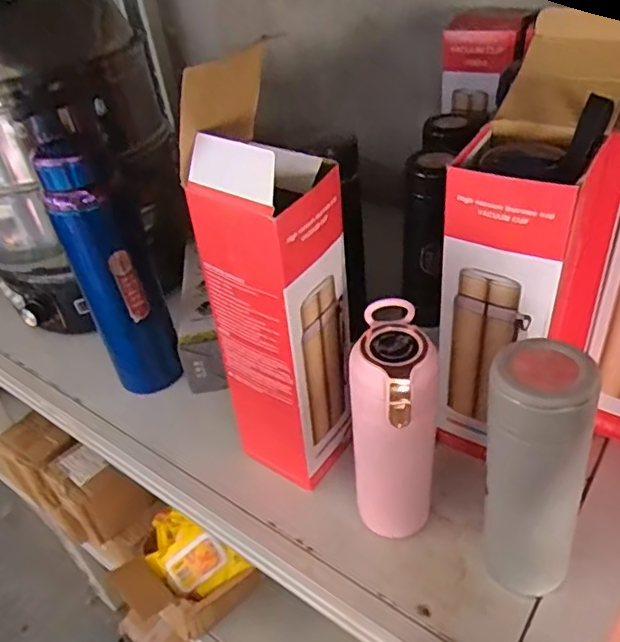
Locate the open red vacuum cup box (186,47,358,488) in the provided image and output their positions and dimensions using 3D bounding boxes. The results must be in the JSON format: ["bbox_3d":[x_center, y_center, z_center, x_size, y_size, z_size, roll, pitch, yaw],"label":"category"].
[{"bbox_3d":[-0.024,-0.018,0.474,0.088,0.349,0.093,17,44,29],"label":"open red vacuum cup box"}]

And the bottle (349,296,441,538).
[{"bbox_3d":[0.068,0.093,0.460,0.066,0.202,0.076,-1,38,8],"label":"bottle"}]

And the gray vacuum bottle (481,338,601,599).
[{"bbox_3d":[0.156,0.109,0.403,0.065,0.195,0.057,8,40,20],"label":"gray vacuum bottle"}]

